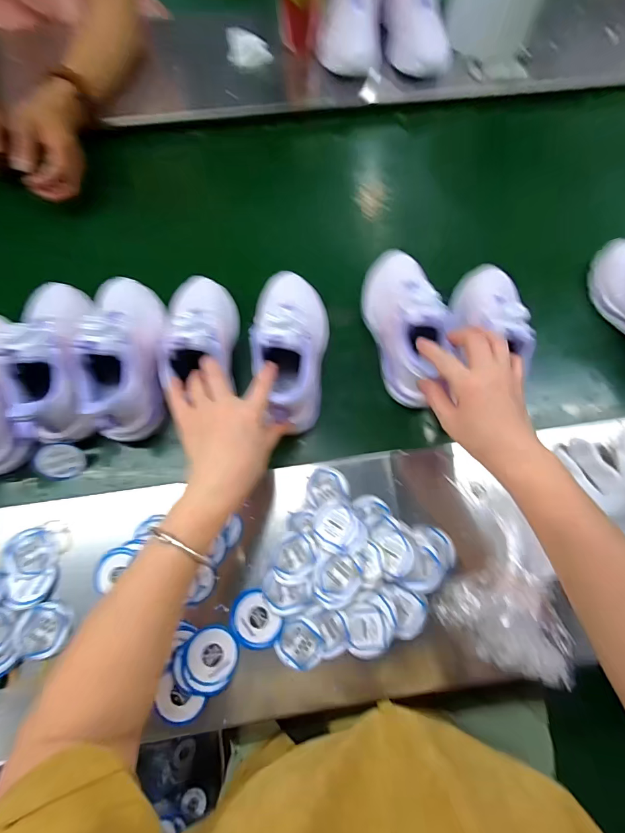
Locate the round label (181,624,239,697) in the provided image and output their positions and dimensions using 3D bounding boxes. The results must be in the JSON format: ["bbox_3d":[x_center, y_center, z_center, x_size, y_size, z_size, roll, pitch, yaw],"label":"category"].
[{"bbox_3d":[-0.100,0.238,0.378,0.051,0.008,0.057,4,63,-12],"label":"round label"}]

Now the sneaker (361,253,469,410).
[{"bbox_3d":[0.112,-0.123,0.462,0.078,0.098,0.203,-2,71,-1],"label":"sneaker"}]

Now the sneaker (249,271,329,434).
[{"bbox_3d":[-0.025,-0.090,0.445,0.078,0.095,0.204,2,71,0],"label":"sneaker"}]

